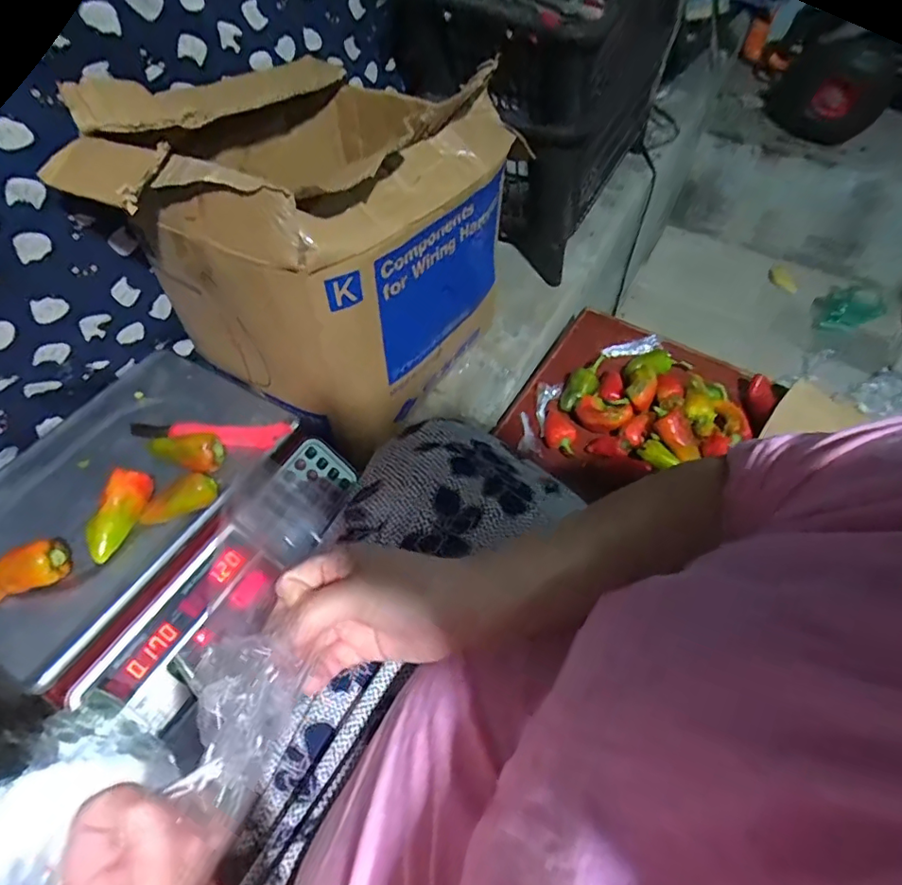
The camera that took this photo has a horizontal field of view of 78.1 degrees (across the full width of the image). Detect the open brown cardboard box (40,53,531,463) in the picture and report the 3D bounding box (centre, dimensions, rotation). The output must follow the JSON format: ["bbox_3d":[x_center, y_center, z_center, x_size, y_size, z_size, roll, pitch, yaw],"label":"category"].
[{"bbox_3d":[-0.145,-0.256,0.666,0.327,0.300,0.377,26,58,17],"label":"open brown cardboard box"}]

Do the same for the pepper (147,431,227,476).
[{"bbox_3d":[-0.268,0.004,0.572,0.063,0.033,0.042,14,55,8],"label":"pepper"}]

